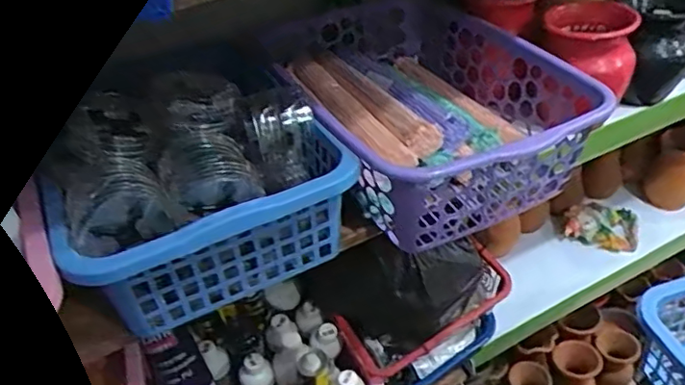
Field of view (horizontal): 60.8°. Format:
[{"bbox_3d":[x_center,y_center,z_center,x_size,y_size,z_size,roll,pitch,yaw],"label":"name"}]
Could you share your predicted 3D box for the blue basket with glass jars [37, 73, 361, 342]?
[{"bbox_3d":[-0.138,0.011,0.629,0.281,0.187,0.160,-22,43,-18],"label":"blue basket with glass jars"}]

